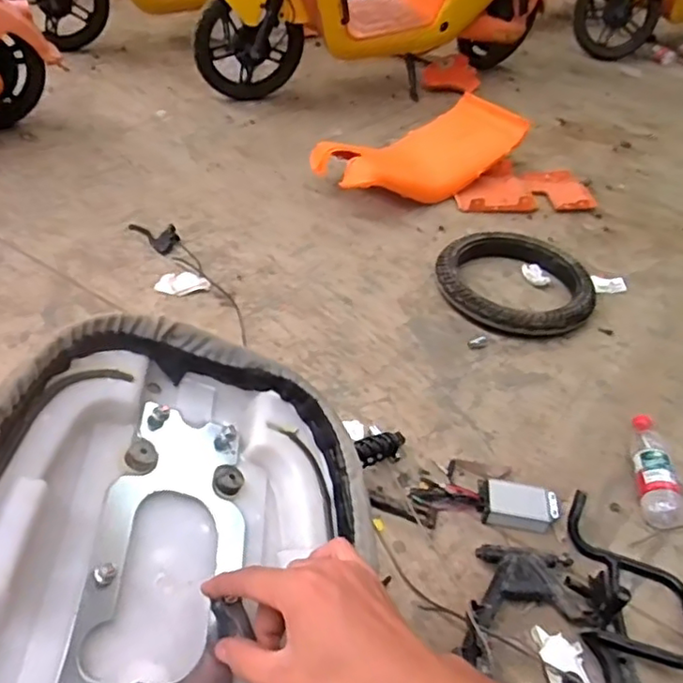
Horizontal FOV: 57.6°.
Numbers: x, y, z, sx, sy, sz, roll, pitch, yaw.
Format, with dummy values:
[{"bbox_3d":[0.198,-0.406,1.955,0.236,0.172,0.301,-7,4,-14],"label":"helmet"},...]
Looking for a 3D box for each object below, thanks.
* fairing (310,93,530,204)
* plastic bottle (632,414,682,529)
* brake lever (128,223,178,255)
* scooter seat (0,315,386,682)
[{"bbox_3d":[0.217,-0.530,1.733,0.564,0.177,0.254,-20,49,-26],"label":"fairing"},{"bbox_3d":[0.559,0.217,1.108,0.081,0.059,0.232,7,43,-1],"label":"plastic bottle"},{"bbox_3d":[-0.454,-0.269,1.531,0.072,0.031,0.163,-30,56,-31],"label":"brake lever"},{"bbox_3d":[-0.116,0.157,0.404,0.280,0.110,0.366,30,39,-24],"label":"scooter seat"}]

